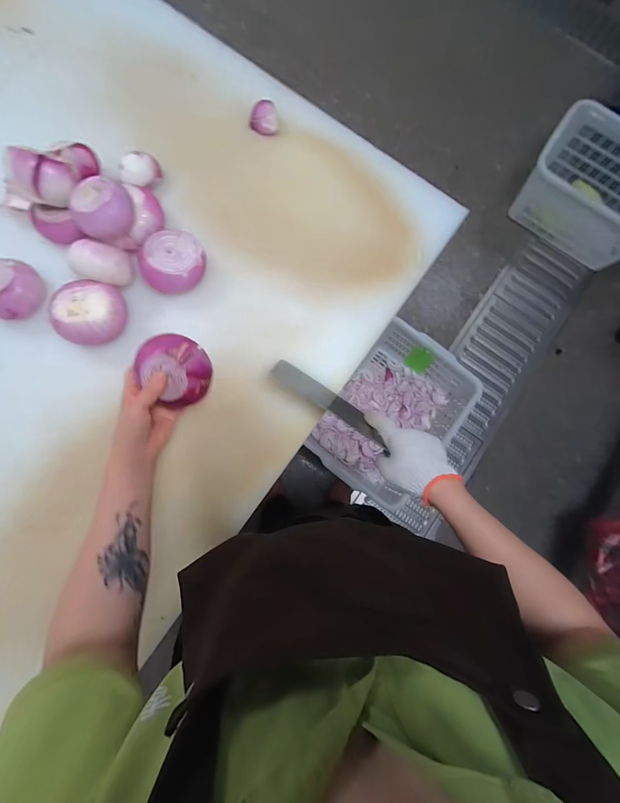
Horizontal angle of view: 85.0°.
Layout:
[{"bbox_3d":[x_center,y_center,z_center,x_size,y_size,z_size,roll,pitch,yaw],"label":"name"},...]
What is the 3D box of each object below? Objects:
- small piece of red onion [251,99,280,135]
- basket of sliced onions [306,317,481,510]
[{"bbox_3d":[-0.078,-0.492,0.586,0.048,0.025,0.044,-1,82,-3],"label":"small piece of red onion"},{"bbox_3d":[0.222,0.043,0.952,0.300,0.138,0.438,38,81,3],"label":"basket of sliced onions"}]

